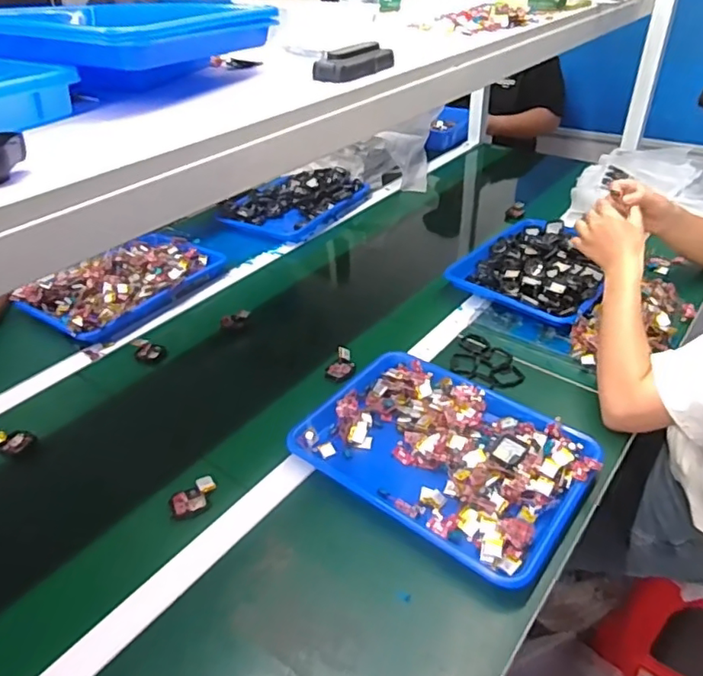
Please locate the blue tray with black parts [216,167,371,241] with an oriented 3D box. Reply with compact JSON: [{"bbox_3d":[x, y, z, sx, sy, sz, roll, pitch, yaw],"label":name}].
[{"bbox_3d":[-0.131,-0.323,1.347,0.227,0.047,0.338,24,44,34],"label":"blue tray with black parts"}]

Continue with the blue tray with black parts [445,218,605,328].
[{"bbox_3d":[0.358,-0.135,1.052,0.256,0.056,0.317,27,45,35],"label":"blue tray with black parts"}]

